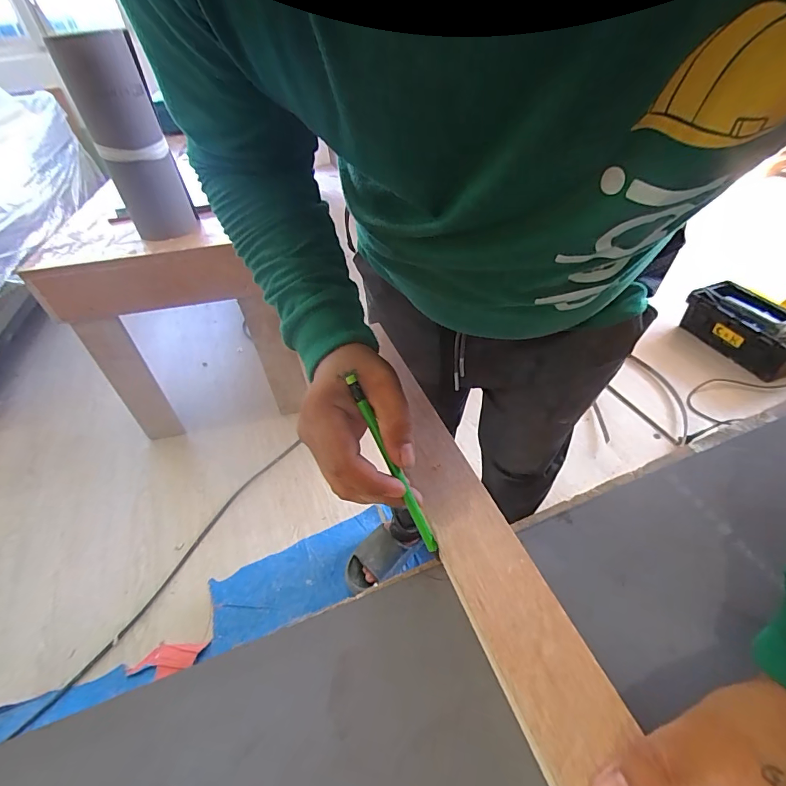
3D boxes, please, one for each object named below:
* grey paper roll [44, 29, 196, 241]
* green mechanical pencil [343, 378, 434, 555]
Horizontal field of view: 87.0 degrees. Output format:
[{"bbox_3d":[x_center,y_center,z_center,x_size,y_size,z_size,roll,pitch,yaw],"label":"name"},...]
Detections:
[{"bbox_3d":[-0.611,-0.583,0.977,0.154,0.388,0.132,-23,47,-17],"label":"grey paper roll"},{"bbox_3d":[0.000,0.049,0.285,0.007,0.011,0.131,-27,93,-20],"label":"green mechanical pencil"}]

